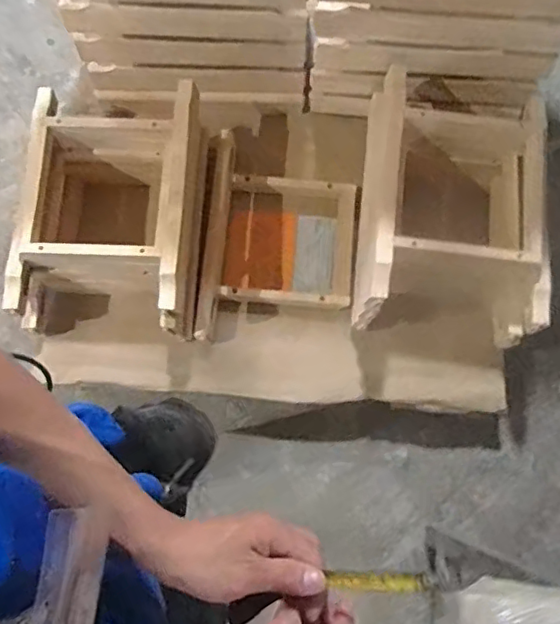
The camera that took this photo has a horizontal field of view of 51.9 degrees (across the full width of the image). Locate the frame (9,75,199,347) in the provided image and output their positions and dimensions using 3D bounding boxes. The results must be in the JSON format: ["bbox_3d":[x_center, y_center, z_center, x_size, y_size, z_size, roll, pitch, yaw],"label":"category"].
[{"bbox_3d":[-0.352,-0.224,1.213,0.359,0.223,0.512,3,73,0],"label":"frame"}]

